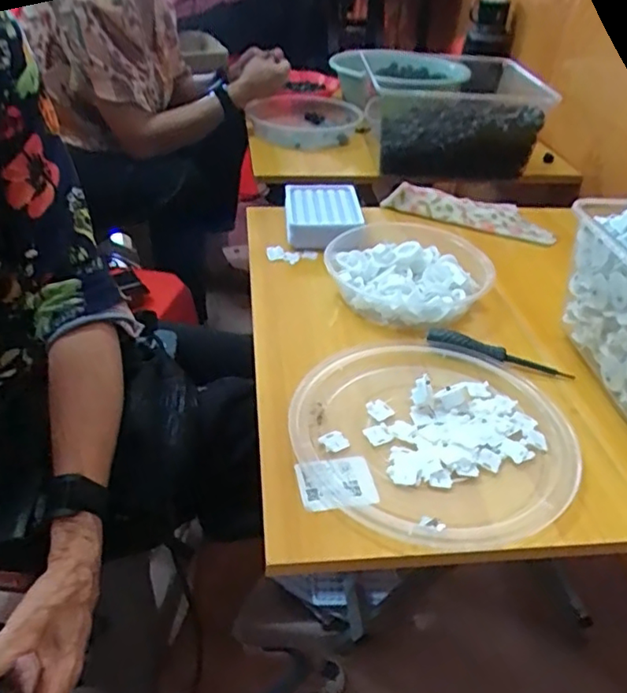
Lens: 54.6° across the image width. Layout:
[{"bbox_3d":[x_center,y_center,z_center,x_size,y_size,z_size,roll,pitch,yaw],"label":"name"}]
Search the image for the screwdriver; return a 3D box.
[{"bbox_3d":[0.189,0.006,0.615,0.144,0.017,0.018,12,37,12],"label":"screwdriver"}]

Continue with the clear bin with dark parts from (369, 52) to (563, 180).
[{"bbox_3d":[0.259,-0.461,1.166,0.277,0.140,0.358,2,36,0],"label":"clear bin with dark parts"}]

